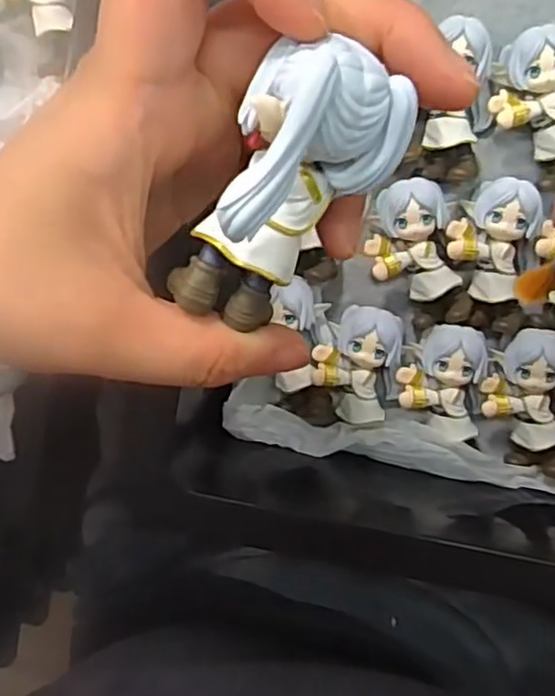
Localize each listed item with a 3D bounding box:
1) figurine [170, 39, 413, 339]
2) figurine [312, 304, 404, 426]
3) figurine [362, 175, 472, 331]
[{"bbox_3d":[0.003,-0.029,0.131,0.029,0.031,0.057,27,98,-4],"label":"figurine"},{"bbox_3d":[0.035,0.007,0.291,0.037,0.020,0.049,6,99,5],"label":"figurine"},{"bbox_3d":[0.058,-0.038,0.284,0.035,0.021,0.063,-20,96,8],"label":"figurine"}]

